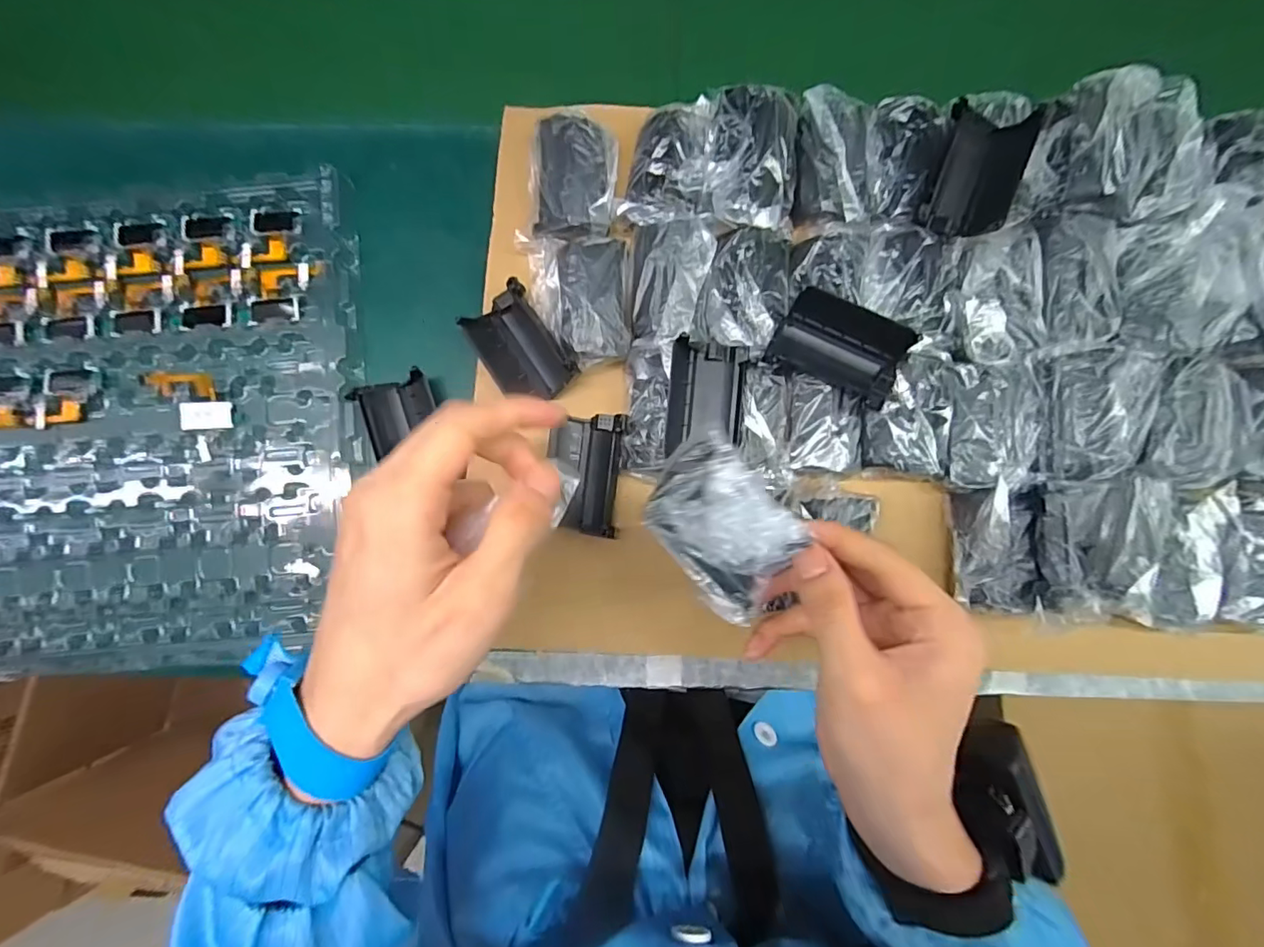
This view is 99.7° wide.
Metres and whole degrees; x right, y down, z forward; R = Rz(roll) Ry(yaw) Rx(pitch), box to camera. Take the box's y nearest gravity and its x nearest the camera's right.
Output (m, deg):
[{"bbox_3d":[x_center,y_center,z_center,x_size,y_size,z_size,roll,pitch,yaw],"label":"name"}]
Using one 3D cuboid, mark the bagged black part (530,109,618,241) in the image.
[{"bbox_3d":[-0.036,-0.181,0.323,0.051,0.014,0.075,3,85,4],"label":"bagged black part"}]

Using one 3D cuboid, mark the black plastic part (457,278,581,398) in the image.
[{"bbox_3d":[-0.069,-0.076,0.323,0.045,0.021,0.070,-35,84,0],"label":"black plastic part"}]

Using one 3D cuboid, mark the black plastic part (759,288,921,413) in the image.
[{"bbox_3d":[0.118,-0.072,0.304,0.070,0.018,0.048,23,87,5],"label":"black plastic part"}]

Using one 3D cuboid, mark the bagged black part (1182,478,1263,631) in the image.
[{"bbox_3d":[0.338,0.044,0.294,0.065,0.017,0.081,4,85,4],"label":"bagged black part"}]

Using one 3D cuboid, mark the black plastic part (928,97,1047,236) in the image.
[{"bbox_3d":[0.201,-0.174,0.304,0.044,0.021,0.070,11,86,4],"label":"black plastic part"}]

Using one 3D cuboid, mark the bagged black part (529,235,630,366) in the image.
[{"bbox_3d":[-0.032,-0.105,0.318,0.061,0.019,0.079,-4,85,3],"label":"bagged black part"}]

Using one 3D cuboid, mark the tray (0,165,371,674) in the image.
[{"bbox_3d":[-0.348,-0.030,0.331,0.358,0.022,0.291,-4,85,3],"label":"tray"}]

